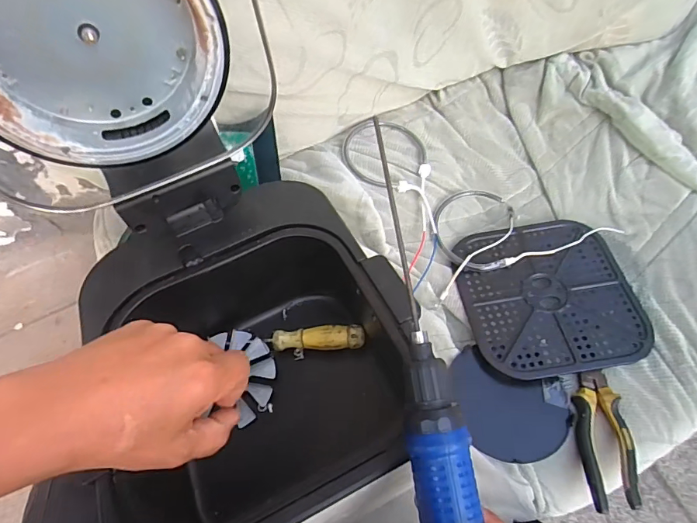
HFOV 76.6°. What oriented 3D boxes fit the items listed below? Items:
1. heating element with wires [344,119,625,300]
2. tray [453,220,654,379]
[{"bbox_3d":[0.169,-0.114,0.643,0.282,0.041,0.314,-25,65,-8],"label":"heating element with wires"},{"bbox_3d":[0.262,0.041,0.590,0.215,0.034,0.217,-9,64,-1],"label":"tray"}]

